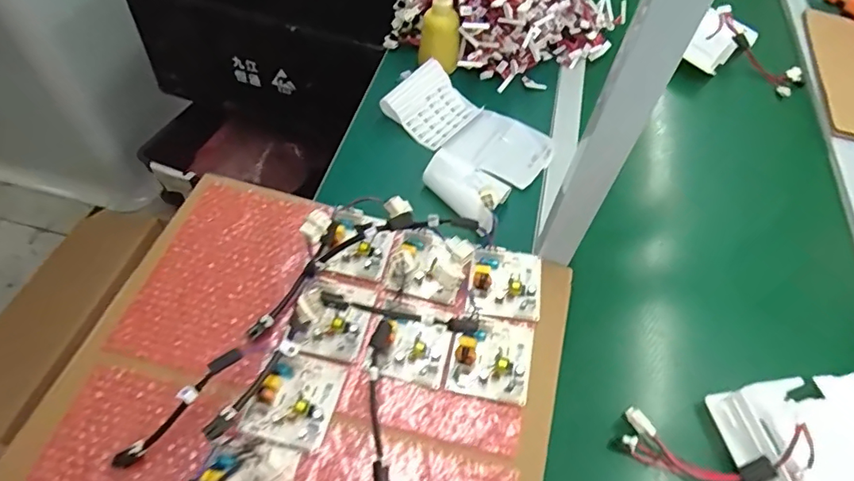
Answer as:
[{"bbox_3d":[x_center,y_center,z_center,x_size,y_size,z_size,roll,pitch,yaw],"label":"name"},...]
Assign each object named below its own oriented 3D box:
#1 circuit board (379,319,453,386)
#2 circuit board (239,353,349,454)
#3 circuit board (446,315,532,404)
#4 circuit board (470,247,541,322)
[{"bbox_3d":[-0.011,0.118,0.549,0.068,0.018,0.066,15,56,6],"label":"circuit board"},{"bbox_3d":[-0.132,0.157,0.511,0.080,0.022,0.088,16,56,6],"label":"circuit board"},{"bbox_3d":[0.070,0.121,0.546,0.081,0.019,0.091,13,56,5],"label":"circuit board"},{"bbox_3d":[0.094,0.048,0.600,0.081,0.016,0.087,7,56,0],"label":"circuit board"}]

